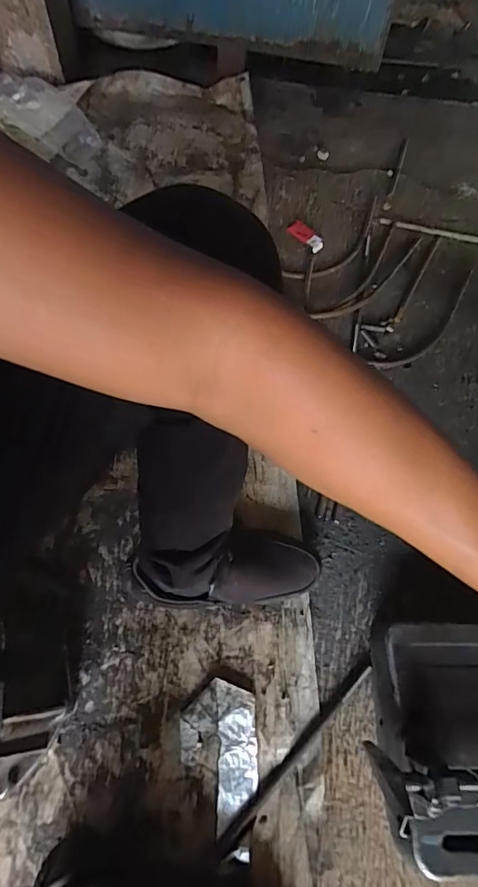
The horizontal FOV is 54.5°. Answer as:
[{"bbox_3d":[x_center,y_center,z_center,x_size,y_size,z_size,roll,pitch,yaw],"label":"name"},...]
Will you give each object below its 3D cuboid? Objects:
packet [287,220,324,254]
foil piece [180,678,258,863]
[{"bbox_3d":[0.139,-0.426,0.948,0.080,0.014,0.039,38,77,7],"label":"packet"},{"bbox_3d":[-0.024,0.388,0.562,0.093,0.017,0.173,-1,64,-2],"label":"foil piece"}]

